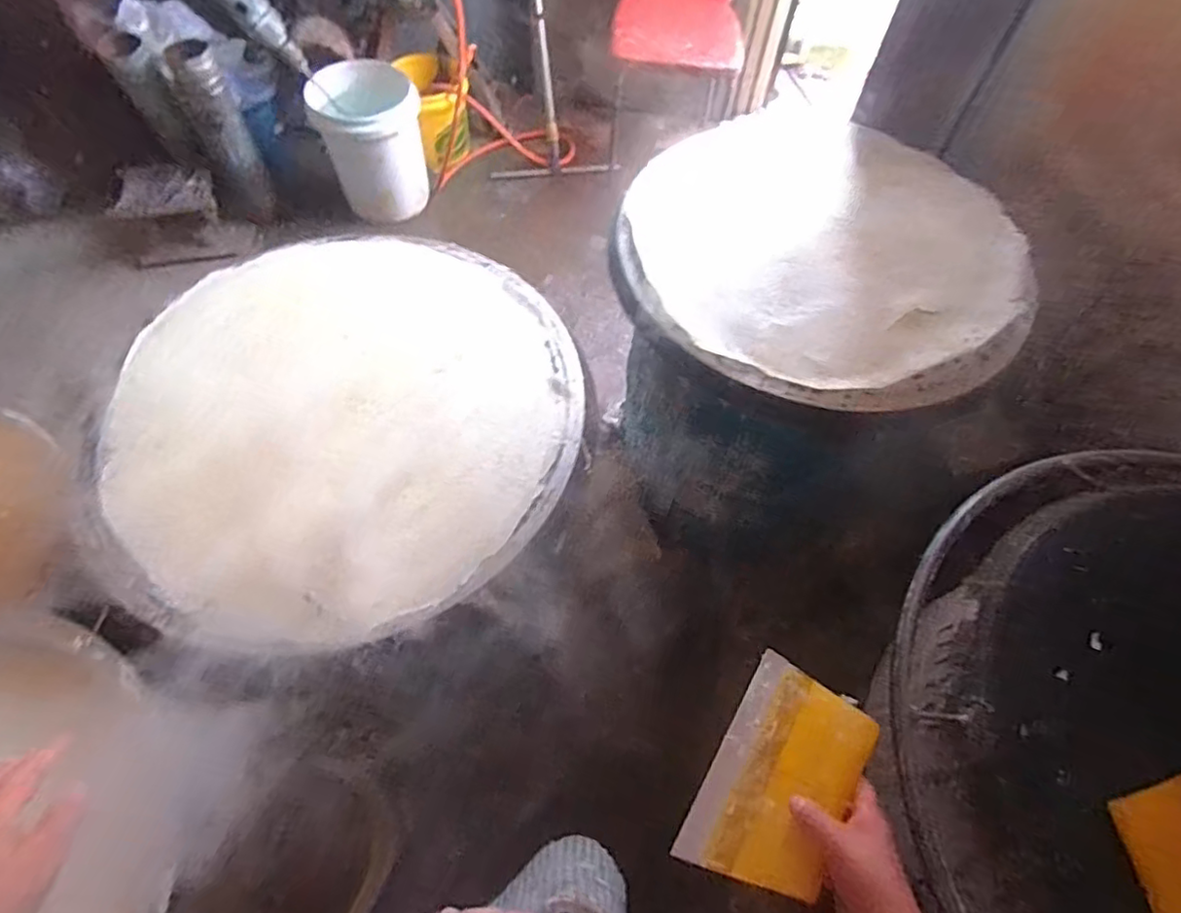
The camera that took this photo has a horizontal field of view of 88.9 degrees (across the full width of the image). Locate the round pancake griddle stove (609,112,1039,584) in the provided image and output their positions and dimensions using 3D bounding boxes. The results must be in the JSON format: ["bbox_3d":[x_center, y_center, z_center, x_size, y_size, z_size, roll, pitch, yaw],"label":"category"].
[{"bbox_3d":[0.348,-0.187,1.228,0.592,0.673,0.607,26,62,12],"label":"round pancake griddle stove"}]

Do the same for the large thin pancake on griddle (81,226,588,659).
[{"bbox_3d":[-0.318,-0.074,0.785,0.584,0.036,0.609,-34,69,-18],"label":"large thin pancake on griddle"}]

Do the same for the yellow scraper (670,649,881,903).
[{"bbox_3d":[0.168,0.280,0.535,0.125,0.009,0.192,2,50,49],"label":"yellow scraper"}]

